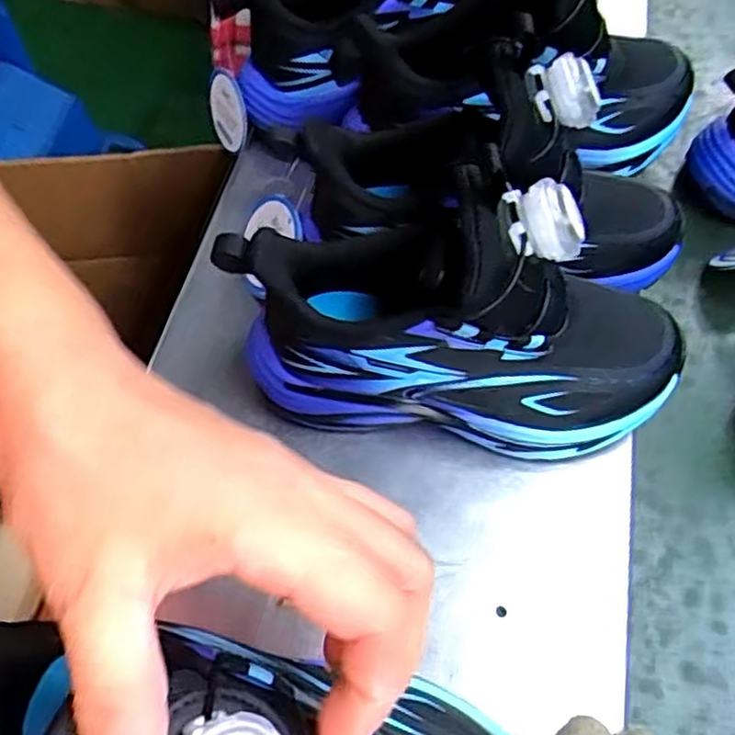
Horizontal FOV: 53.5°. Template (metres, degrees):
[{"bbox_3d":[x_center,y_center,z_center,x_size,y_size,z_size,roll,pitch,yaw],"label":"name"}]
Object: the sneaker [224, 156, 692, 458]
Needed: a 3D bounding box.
[{"bbox_3d":[0.040,-0.018,0.315,0.195,0.132,0.070,5,59,5],"label":"sneaker"}]

